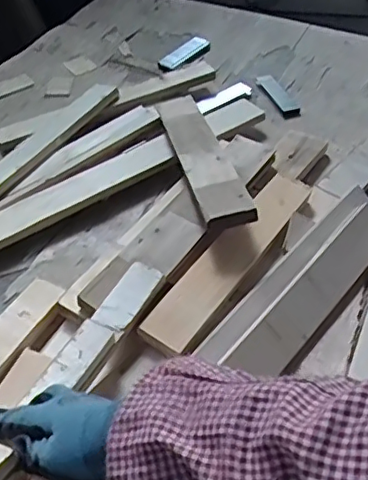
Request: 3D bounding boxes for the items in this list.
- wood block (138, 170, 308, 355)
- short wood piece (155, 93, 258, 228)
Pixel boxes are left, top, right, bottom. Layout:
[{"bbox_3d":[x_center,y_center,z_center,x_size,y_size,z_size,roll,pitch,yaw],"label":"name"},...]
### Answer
[{"bbox_3d":[0.054,0.012,0.638,0.050,0.030,0.286,25,51,24],"label":"wood block"},{"bbox_3d":[0.018,-0.112,0.738,0.055,0.018,0.316,-19,37,-1],"label":"short wood piece"}]

